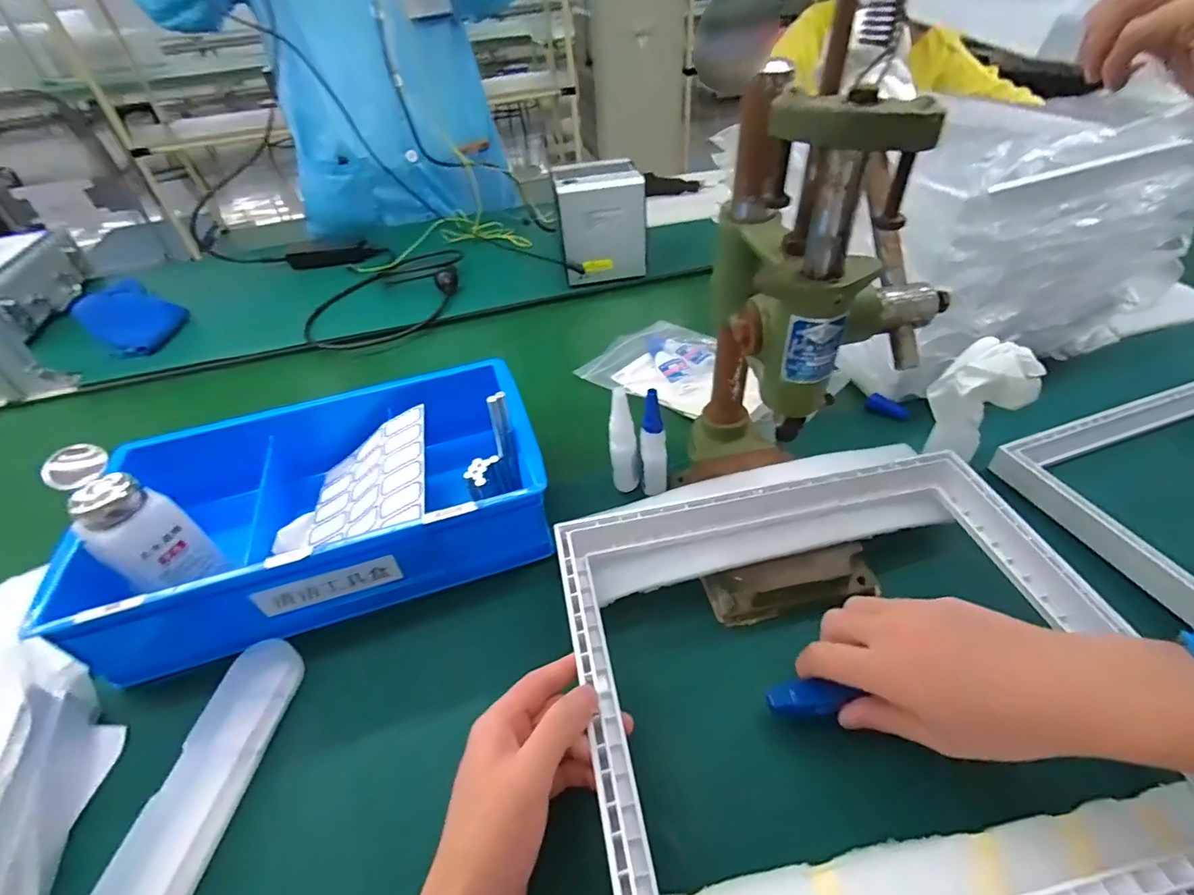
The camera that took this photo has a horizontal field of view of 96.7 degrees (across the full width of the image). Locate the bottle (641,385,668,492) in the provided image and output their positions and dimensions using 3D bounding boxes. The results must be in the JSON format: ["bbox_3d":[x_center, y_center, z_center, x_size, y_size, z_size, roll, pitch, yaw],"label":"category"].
[{"bbox_3d":[0.050,-0.002,0.473,0.023,0.097,0.030,-5,43,1],"label":"bottle"}]

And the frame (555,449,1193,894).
[{"bbox_3d":[0.150,0.124,0.324,0.321,0.029,0.279,-10,43,-5],"label":"frame"}]

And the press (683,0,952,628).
[{"bbox_3d":[0.139,-0.085,0.324,0.138,0.411,0.178,-5,43,1],"label":"press"}]

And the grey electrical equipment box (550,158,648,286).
[{"bbox_3d":[0.004,-0.347,0.809,0.124,0.142,0.120,-8,43,-2],"label":"grey electrical equipment box"}]

